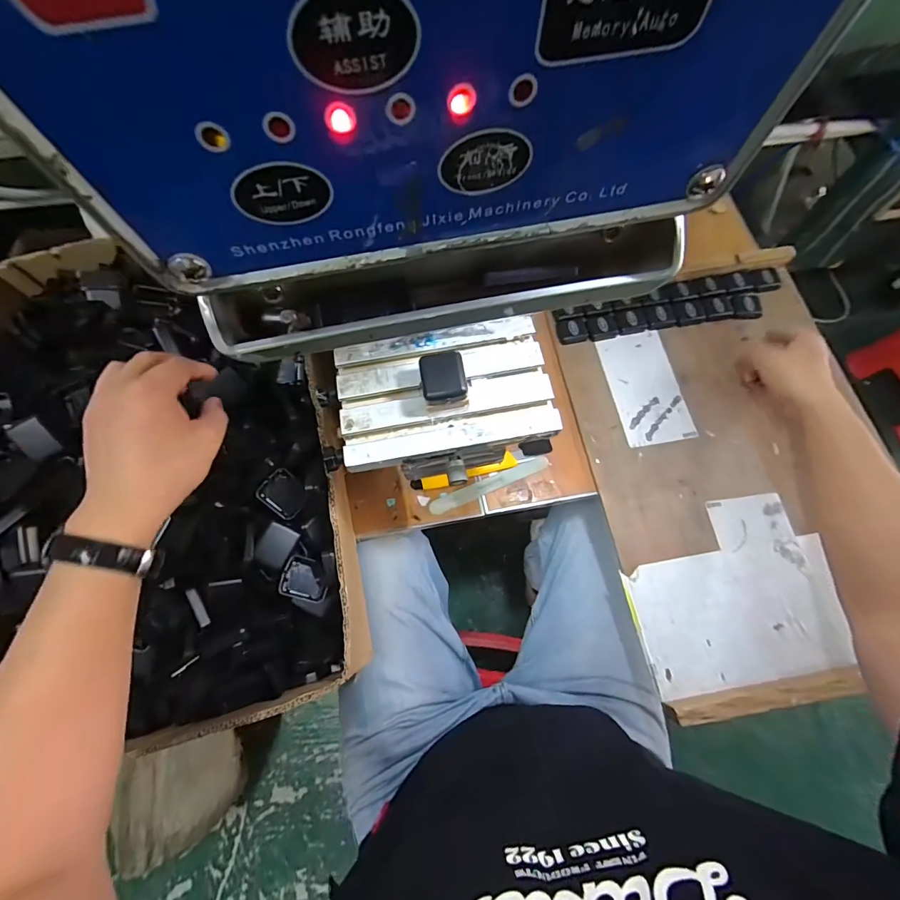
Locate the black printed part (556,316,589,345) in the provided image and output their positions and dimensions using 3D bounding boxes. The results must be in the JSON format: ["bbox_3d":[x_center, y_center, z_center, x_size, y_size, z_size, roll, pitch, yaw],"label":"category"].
[{"bbox_3d":[0.190,-0.185,0.641,0.045,0.012,0.041,-4,71,-1],"label":"black printed part"}]

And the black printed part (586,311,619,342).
[{"bbox_3d":[0.235,-0.192,0.641,0.043,0.010,0.044,-8,72,-2],"label":"black printed part"}]

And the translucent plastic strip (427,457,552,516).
[{"bbox_3d":[0.055,0.047,0.568,0.172,0.009,0.021,-23,73,-7],"label":"translucent plastic strip"}]

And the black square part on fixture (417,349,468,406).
[{"bbox_3d":[-0.006,-0.063,0.351,0.037,0.008,0.045,-10,72,-3],"label":"black square part on fixture"}]

